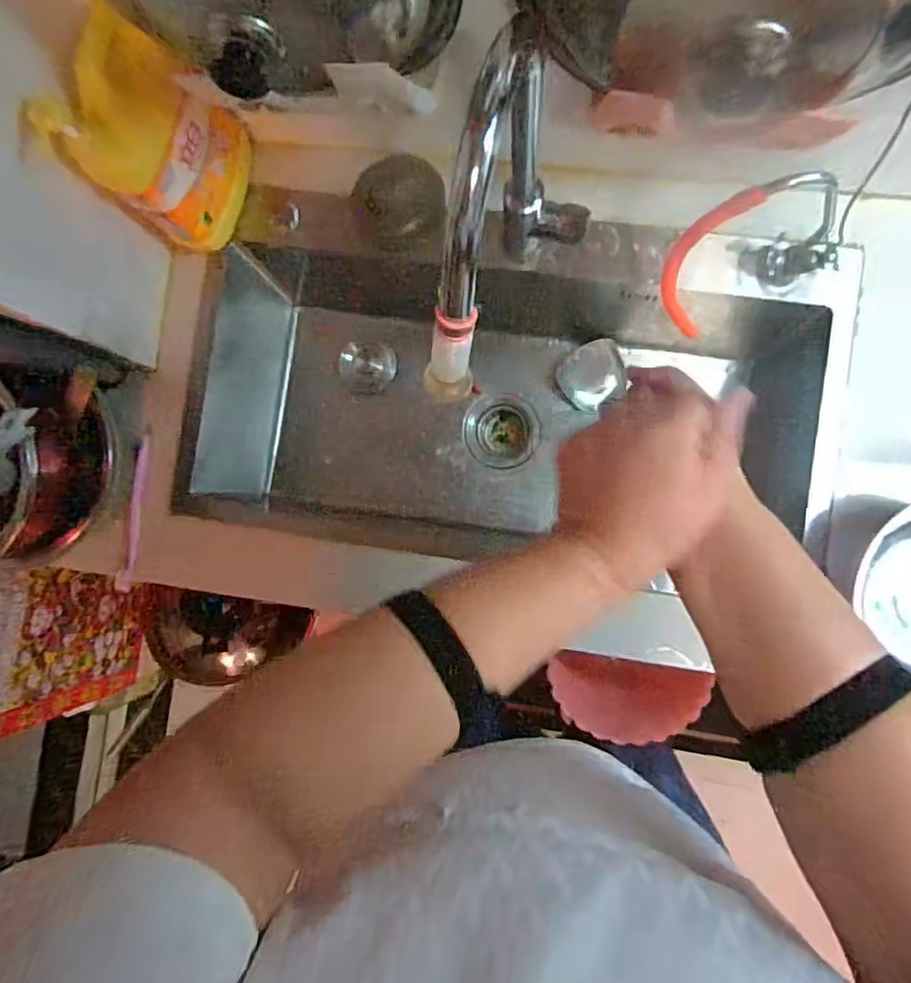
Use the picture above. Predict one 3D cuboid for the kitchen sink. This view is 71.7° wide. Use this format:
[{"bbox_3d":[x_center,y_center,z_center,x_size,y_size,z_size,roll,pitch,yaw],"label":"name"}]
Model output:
[{"bbox_3d":[0.029,-0.112,0.842,0.679,0.190,0.371,6,89,6],"label":"kitchen sink"}]

